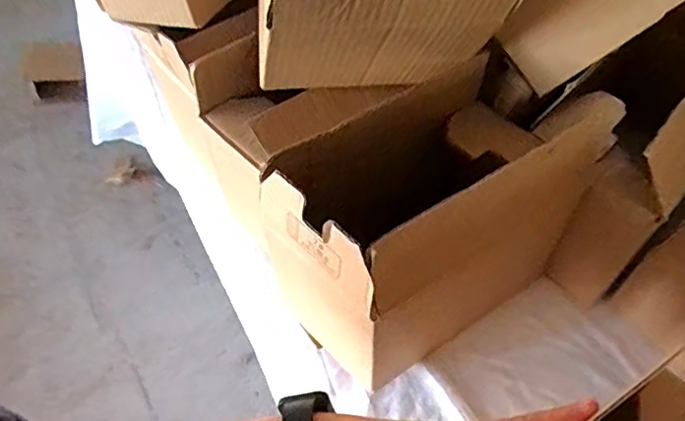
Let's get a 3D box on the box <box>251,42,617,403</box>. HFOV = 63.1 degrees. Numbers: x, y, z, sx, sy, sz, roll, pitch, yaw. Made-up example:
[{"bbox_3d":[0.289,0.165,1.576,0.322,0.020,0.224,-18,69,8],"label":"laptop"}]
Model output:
[{"bbox_3d":[0.082,0.007,0.494,0.272,0.196,0.133,-29,59,-19],"label":"box"}]

